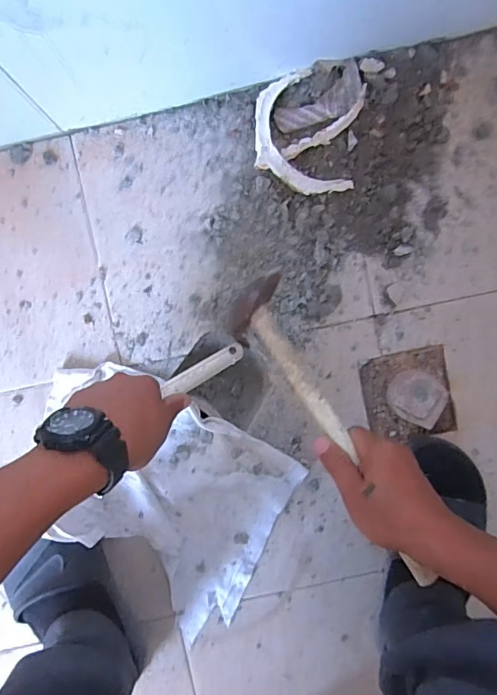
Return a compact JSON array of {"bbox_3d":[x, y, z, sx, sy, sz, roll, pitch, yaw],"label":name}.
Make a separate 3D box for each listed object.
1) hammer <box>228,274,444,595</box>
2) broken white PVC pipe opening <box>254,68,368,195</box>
[{"bbox_3d":[0.083,0.080,0.456,0.061,0.062,0.313,-32,84,1],"label":"hammer"},{"bbox_3d":[0.063,-0.233,0.519,0.113,0.019,0.130,5,92,-1],"label":"broken white PVC pipe opening"}]

